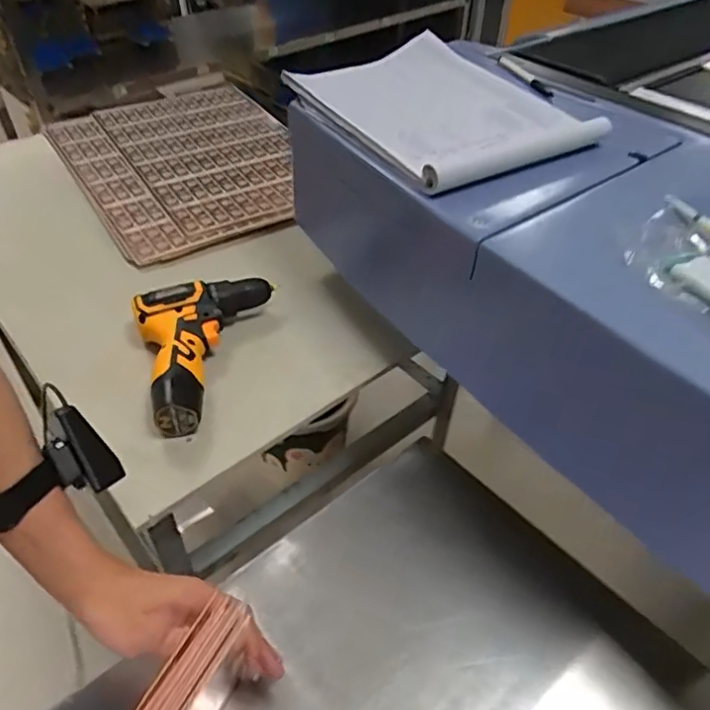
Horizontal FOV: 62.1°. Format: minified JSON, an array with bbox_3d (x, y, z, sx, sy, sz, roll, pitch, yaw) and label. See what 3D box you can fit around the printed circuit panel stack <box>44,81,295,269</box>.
[{"bbox_3d":[-0.278,-0.338,1.015,0.375,0.014,0.507,-25,51,-24],"label":"printed circuit panel stack"}]

